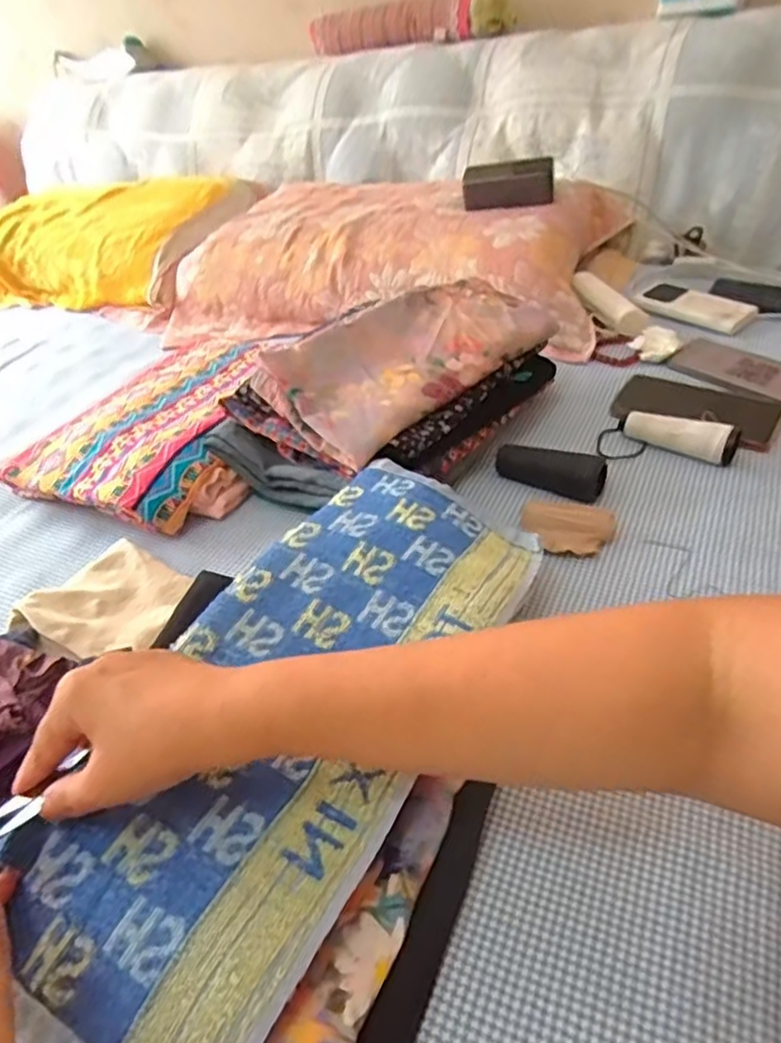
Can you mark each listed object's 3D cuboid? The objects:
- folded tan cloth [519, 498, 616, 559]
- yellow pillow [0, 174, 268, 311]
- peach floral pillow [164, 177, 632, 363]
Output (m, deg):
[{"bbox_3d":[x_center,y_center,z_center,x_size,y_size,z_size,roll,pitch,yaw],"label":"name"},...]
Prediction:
[{"bbox_3d":[0.157,0.007,0.565,0.080,0.026,0.052,6,39,15],"label":"folded tan cloth"},{"bbox_3d":[-0.565,-0.545,1.233,0.615,0.160,0.316,9,40,19],"label":"yellow pillow"},{"bbox_3d":[-0.011,-0.411,0.997,0.660,0.148,0.345,7,42,18],"label":"peach floral pillow"}]

